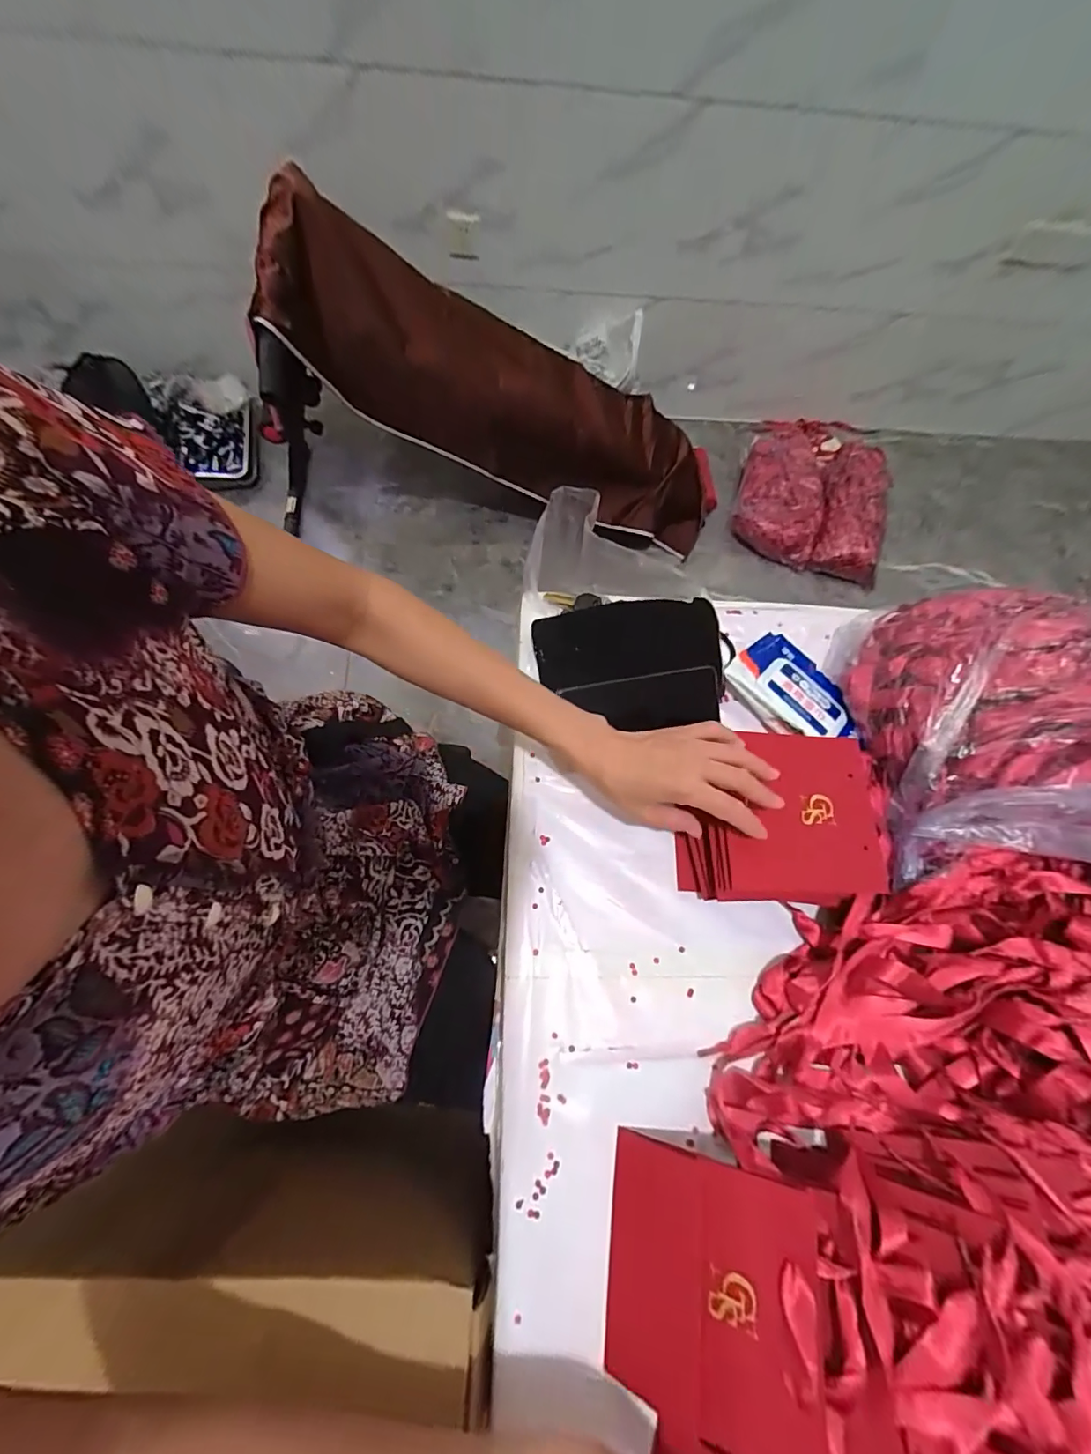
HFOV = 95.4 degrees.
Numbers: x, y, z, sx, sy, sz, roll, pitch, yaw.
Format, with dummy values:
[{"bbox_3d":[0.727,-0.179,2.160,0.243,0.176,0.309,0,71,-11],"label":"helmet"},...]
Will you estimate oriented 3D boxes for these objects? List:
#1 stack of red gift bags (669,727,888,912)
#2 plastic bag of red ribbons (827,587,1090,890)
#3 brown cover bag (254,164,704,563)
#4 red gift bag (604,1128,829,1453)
[{"bbox_3d":[0.209,0.085,0.457,0.163,0.062,0.143,0,70,-3],"label":"stack of red gift bags"},{"bbox_3d":[0.443,-0.003,0.451,0.258,0.124,0.276,2,67,-5],"label":"plastic bag of red ribbons"},{"bbox_3d":[-0.059,-0.850,1.336,1.244,0.246,0.485,15,68,-23],"label":"brown cover bag"},{"bbox_3d":[0.109,0.381,0.336,0.134,0.010,0.141,-5,62,28],"label":"red gift bag"}]

